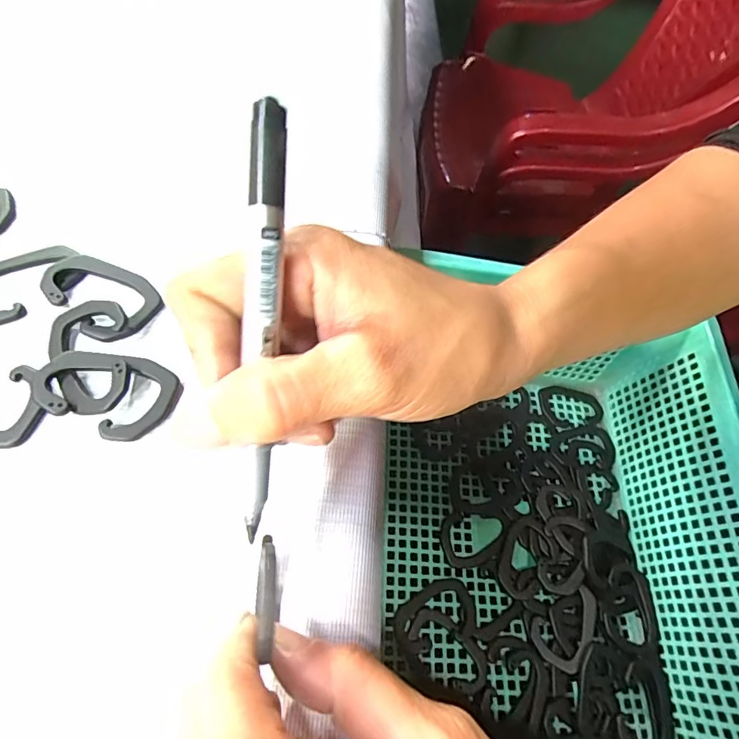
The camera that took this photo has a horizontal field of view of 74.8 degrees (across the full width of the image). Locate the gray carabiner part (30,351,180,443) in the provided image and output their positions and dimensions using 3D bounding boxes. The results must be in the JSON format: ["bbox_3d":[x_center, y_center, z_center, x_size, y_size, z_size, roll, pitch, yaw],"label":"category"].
[{"bbox_3d":[-0.105,0.007,0.193,0.052,0.008,0.035,20,61,8],"label":"gray carabiner part"}]

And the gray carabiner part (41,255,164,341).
[{"bbox_3d":[-0.121,-0.034,0.216,0.053,0.010,0.033,26,62,11],"label":"gray carabiner part"}]

